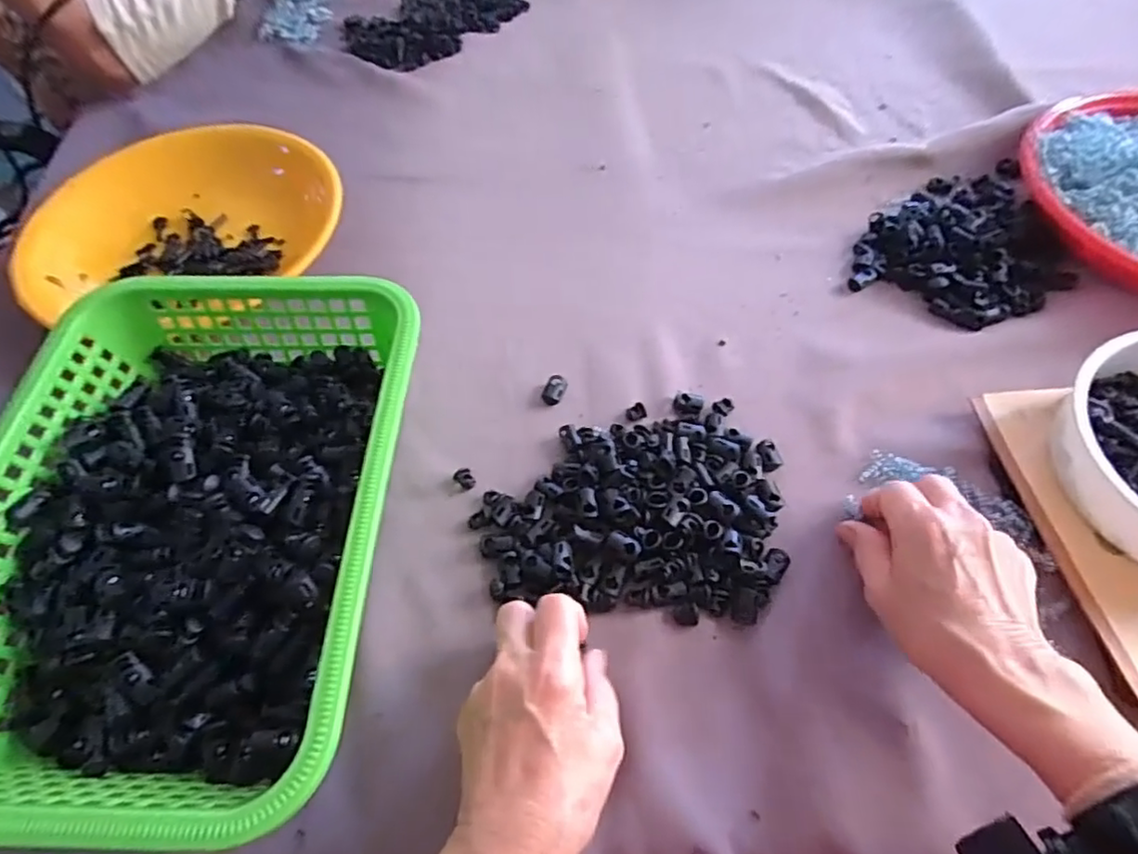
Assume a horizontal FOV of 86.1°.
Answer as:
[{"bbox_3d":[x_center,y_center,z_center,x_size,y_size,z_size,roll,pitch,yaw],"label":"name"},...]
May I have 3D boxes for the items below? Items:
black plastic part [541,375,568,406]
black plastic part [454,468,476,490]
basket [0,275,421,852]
[{"bbox_3d":[-0.010,-0.026,0.428,0.014,0.009,0.022,23,63,15],"label":"black plastic part"},{"bbox_3d":[-0.067,0.032,0.392,0.012,0.005,0.017,-37,65,-18],"label":"black plastic part"},{"bbox_3d":[-0.201,0.052,0.343,0.219,0.084,0.300,0,59,2],"label":"basket"}]

